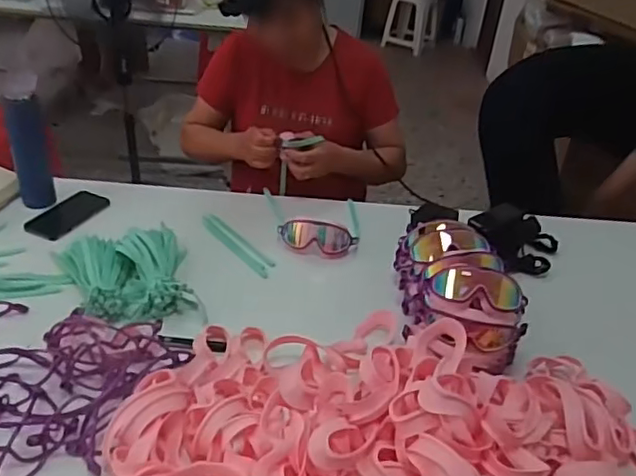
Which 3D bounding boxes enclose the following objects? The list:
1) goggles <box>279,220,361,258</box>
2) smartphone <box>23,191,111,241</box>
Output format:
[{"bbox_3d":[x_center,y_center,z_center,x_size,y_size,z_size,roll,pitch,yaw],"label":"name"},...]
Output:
[{"bbox_3d":[-0.002,-0.003,1.162,0.156,0.050,0.058,9,33,4],"label":"goggles"},{"bbox_3d":[-0.491,-0.049,1.192,0.089,0.009,0.159,16,35,14],"label":"smartphone"}]

